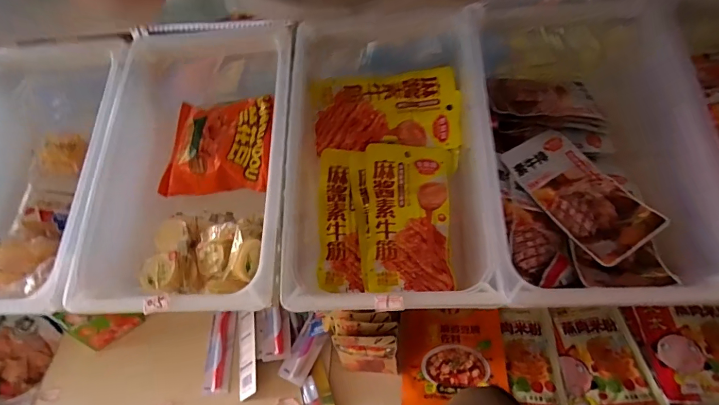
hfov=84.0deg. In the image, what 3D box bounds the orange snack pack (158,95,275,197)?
[{"bbox_3d":[-0.179,-0.075,0.511,0.135,0.034,0.127,-1,72,5],"label":"orange snack pack"}]

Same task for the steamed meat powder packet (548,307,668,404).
[{"bbox_3d":[0.340,0.223,0.561,0.117,0.015,0.150,-3,50,4],"label":"steamed meat powder packet"}]

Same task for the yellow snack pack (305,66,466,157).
[{"bbox_3d":[0.031,-0.106,0.472,0.168,0.015,0.092,-6,87,-2],"label":"yellow snack pack"}]

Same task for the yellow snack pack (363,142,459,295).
[{"bbox_3d":[0.057,0.016,0.452,0.099,0.014,0.163,3,73,-9],"label":"yellow snack pack"}]

